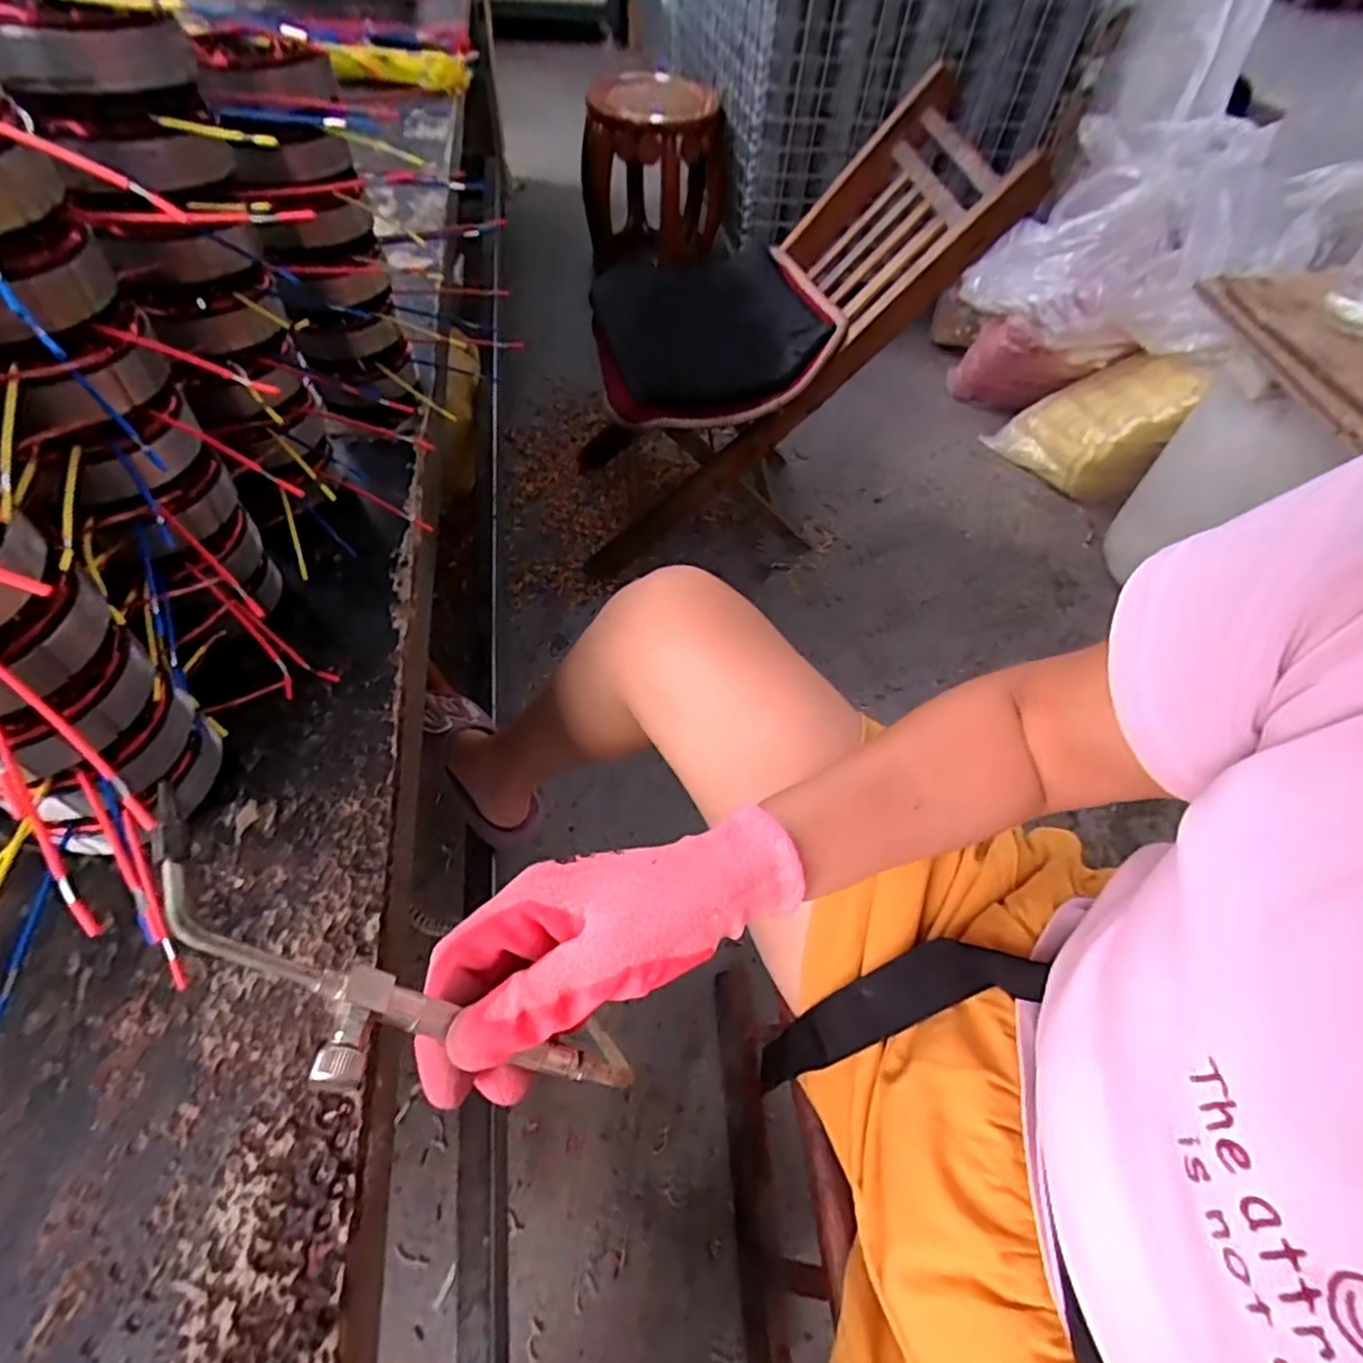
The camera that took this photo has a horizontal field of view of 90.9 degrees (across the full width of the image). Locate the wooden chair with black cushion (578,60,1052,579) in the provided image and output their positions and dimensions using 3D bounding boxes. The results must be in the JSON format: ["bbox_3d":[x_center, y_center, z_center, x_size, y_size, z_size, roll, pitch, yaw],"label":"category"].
[{"bbox_3d":[0.124,-0.532,1.085,0.524,0.574,0.388,-8,57,-10],"label":"wooden chair with black cushion"}]

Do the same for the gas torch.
[{"bbox_3d":[-0.082,0.115,0.221,0.019,0.180,0.040,-20,43,39],"label":"gas torch"}]

